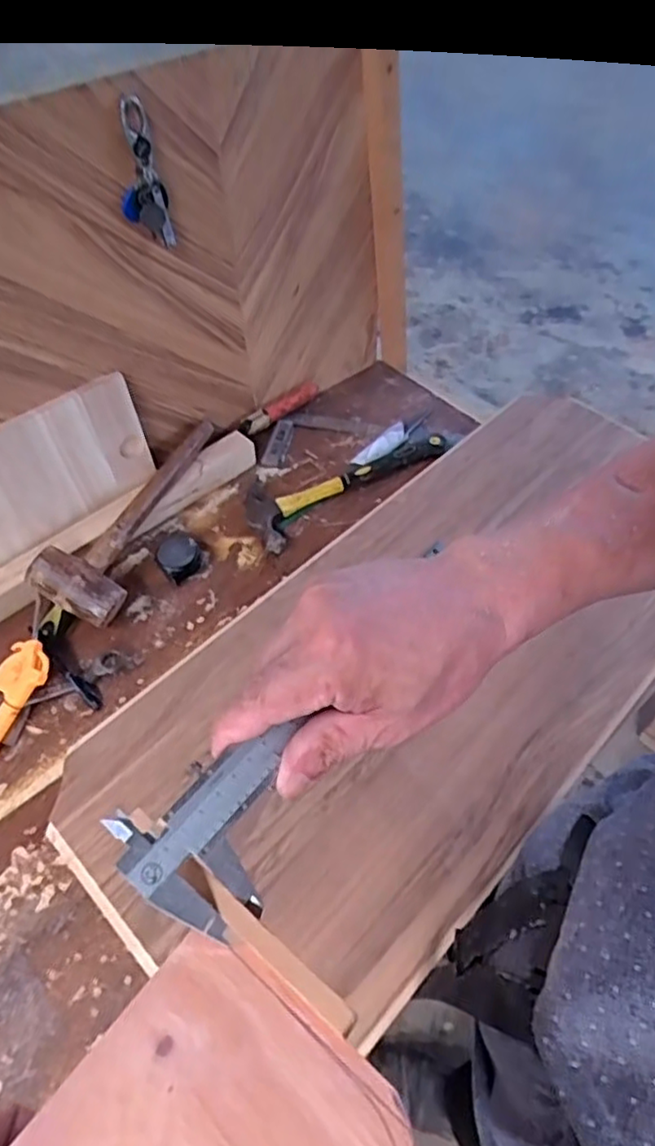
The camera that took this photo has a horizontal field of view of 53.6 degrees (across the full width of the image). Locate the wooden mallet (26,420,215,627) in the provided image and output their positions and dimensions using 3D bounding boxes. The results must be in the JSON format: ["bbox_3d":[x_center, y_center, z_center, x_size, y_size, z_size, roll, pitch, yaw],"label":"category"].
[{"bbox_3d":[-0.233,-0.084,0.844,0.098,0.056,0.333,22,56,16],"label":"wooden mallet"}]

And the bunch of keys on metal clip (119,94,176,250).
[{"bbox_3d":[-0.186,-0.395,0.651,0.045,0.134,0.013,-19,55,-14],"label":"bunch of keys on metal clip"}]

